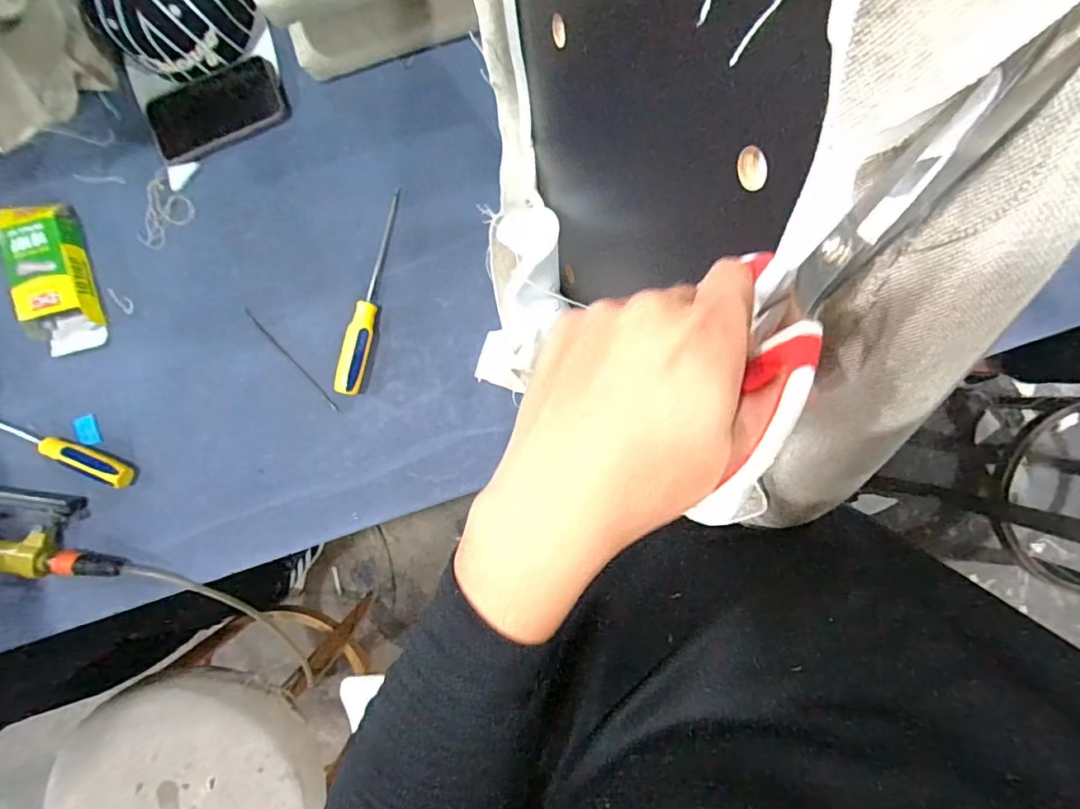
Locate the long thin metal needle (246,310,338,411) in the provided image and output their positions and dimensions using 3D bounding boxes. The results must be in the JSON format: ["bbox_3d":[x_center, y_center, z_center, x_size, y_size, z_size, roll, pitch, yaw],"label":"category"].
[{"bbox_3d":[-0.307,-0.055,0.647,0.008,0.006,0.166,-42,93,3],"label":"long thin metal needle"}]

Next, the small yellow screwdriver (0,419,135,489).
[{"bbox_3d":[-0.628,0.038,0.642,0.256,0.035,0.034,24,94,-2],"label":"small yellow screwdriver"}]

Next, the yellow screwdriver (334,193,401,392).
[{"bbox_3d":[-0.202,-0.134,0.629,0.028,0.029,0.248,16,94,-1],"label":"yellow screwdriver"}]

